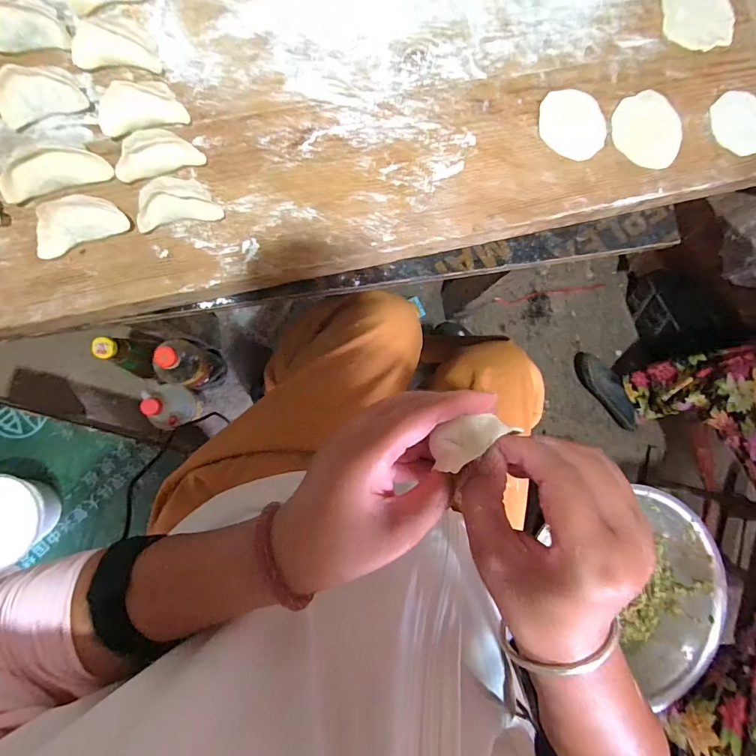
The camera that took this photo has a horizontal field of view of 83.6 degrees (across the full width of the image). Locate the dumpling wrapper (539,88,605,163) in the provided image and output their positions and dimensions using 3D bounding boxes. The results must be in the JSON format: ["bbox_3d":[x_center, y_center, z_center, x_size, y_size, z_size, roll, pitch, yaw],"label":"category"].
[{"bbox_3d":[0.191,-0.248,0.415,0.069,0.006,0.061,26,83,-4],"label":"dumpling wrapper"}]

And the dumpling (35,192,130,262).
[{"bbox_3d":[-0.239,-0.123,0.334,0.068,0.023,0.029,-27,89,-8],"label":"dumpling"}]

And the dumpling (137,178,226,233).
[{"bbox_3d":[-0.165,-0.144,0.345,0.064,0.022,0.032,-17,88,-8],"label":"dumpling"}]

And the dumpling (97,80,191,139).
[{"bbox_3d":[-0.193,-0.219,0.343,0.065,0.035,0.023,-21,88,-8],"label":"dumpling"}]

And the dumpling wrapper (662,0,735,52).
[{"bbox_3d":[0.338,-0.391,0.443,0.082,0.006,0.095,4,85,-6],"label":"dumpling wrapper"}]

